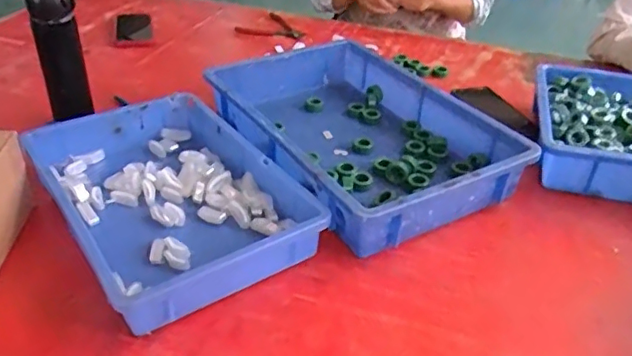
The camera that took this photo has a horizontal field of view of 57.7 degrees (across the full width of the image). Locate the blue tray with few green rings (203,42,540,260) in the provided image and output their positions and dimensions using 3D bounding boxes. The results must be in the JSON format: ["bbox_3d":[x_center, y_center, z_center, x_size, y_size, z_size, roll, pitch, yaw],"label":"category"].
[{"bbox_3d":[0.049,-0.075,0.848,0.303,0.078,0.449,-18,38,-26],"label":"blue tray with few green rings"}]

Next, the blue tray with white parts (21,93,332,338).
[{"bbox_3d":[-0.182,0.018,0.706,0.235,0.065,0.358,-20,40,-29],"label":"blue tray with white parts"}]

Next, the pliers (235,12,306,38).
[{"bbox_3d":[-0.086,-0.329,1.268,0.132,0.014,0.123,23,40,29],"label":"pliers"}]

